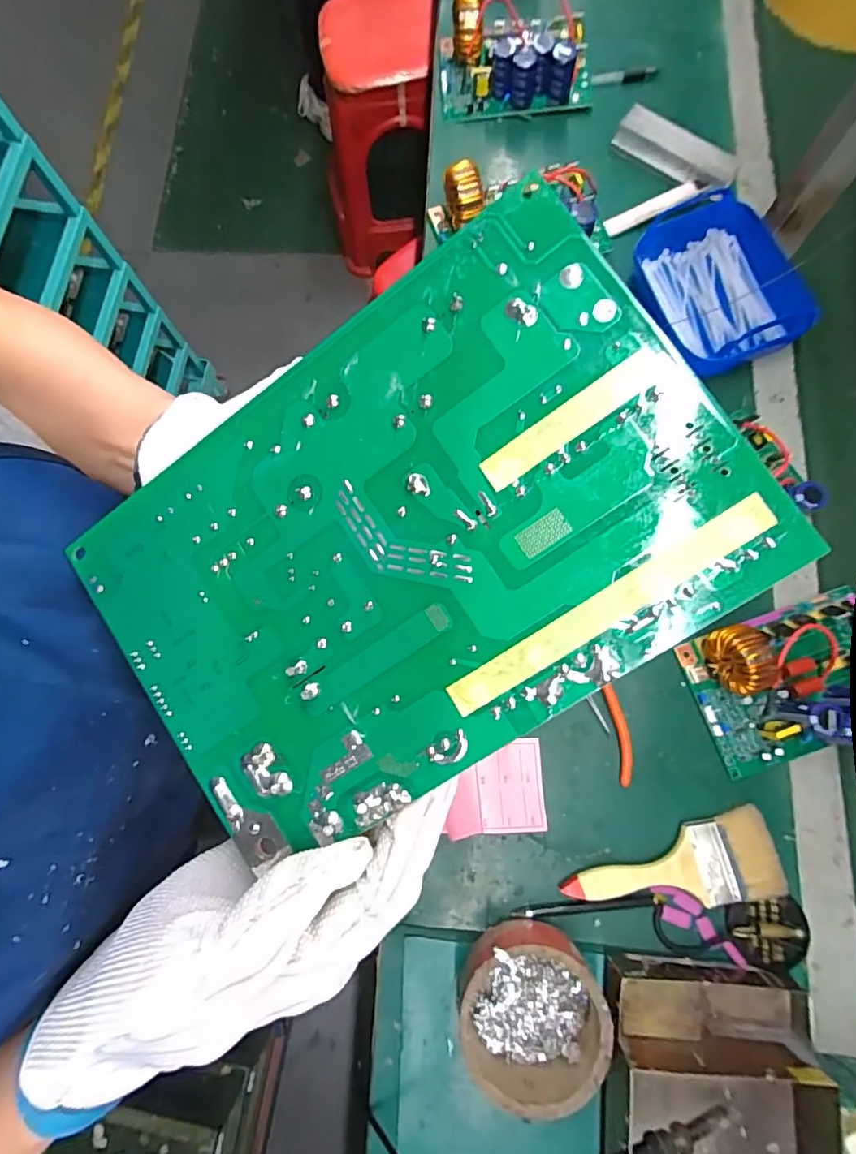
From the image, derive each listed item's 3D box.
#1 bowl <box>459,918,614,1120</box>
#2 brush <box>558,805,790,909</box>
[{"bbox_3d":[0.088,0.375,0.445,0.118,0.053,0.120,0,77,1],"label":"bowl"},{"bbox_3d":[0.228,0.276,0.481,0.195,0.018,0.071,-13,77,-1],"label":"brush"}]

